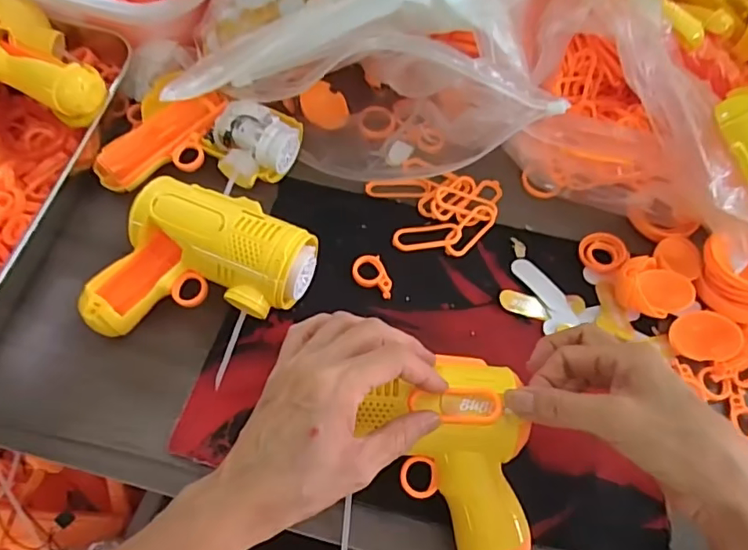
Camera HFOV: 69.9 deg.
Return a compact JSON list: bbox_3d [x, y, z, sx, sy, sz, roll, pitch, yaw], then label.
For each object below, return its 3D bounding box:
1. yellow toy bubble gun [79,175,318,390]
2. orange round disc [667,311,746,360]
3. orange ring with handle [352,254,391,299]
[{"bbox_3d":[-0.118,0.000,0.373,0.137,0.057,0.119,20,64,6],"label":"yellow toy bubble gun"},{"bbox_3d":[0.238,0.044,0.384,0.044,0.004,0.035,-1,88,30],"label":"orange round disc"},{"bbox_3d":[-0.001,0.002,0.406,0.025,0.005,0.038,-20,67,-13],"label":"orange ring with handle"}]

